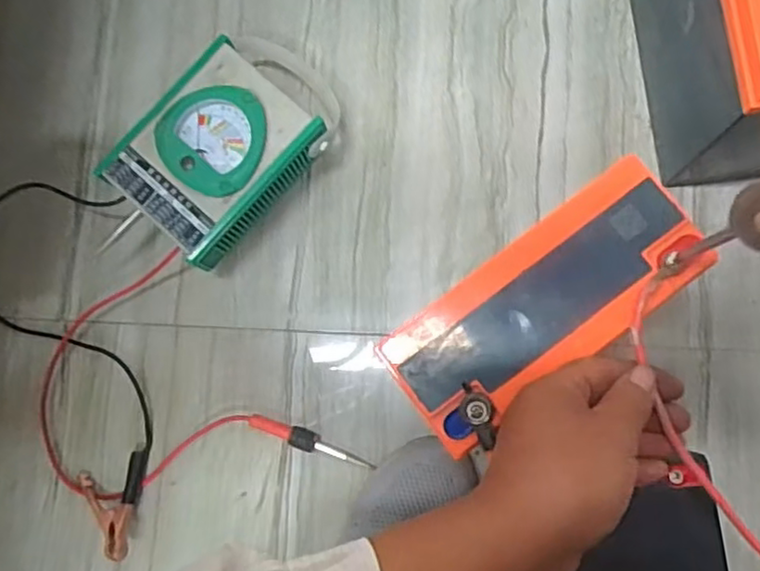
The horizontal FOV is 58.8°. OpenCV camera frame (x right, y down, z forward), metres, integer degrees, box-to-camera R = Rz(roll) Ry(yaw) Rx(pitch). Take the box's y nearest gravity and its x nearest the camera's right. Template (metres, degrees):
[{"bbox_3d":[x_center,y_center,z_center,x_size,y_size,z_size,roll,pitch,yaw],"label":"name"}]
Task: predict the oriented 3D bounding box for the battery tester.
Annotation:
[{"bbox_3d":[-0.123,-0.116,0.560,0.132,0.076,0.185,41,88,10],"label":"battery tester"}]

